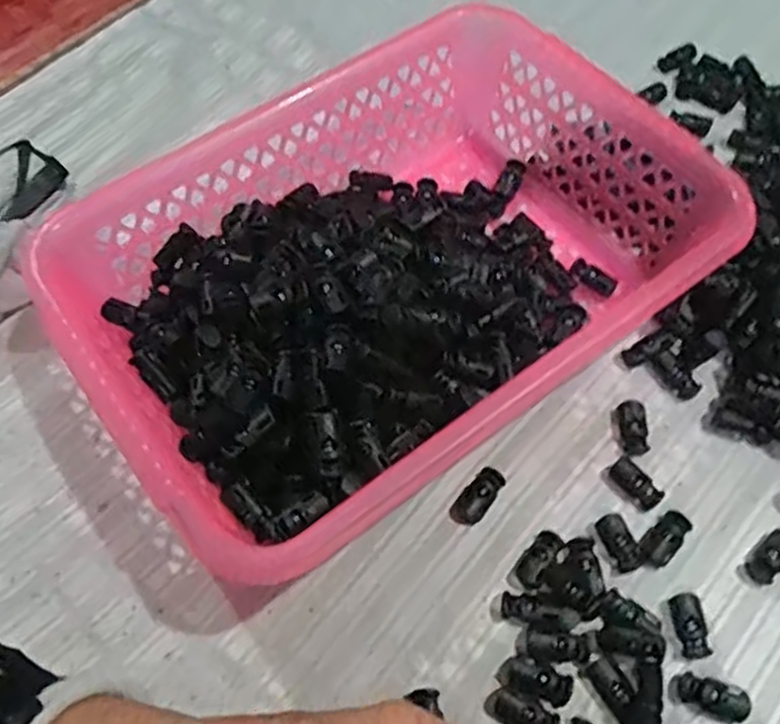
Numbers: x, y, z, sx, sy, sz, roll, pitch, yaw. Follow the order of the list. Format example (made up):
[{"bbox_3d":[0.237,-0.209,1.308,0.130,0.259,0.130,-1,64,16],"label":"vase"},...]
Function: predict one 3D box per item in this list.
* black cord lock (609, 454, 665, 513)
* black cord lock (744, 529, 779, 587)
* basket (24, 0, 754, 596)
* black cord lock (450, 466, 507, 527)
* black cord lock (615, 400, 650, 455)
[{"bbox_3d":[0.118,0.058,0.361,0.012,0.010,0.026,-32,62,-17],"label":"black cord lock"},{"bbox_3d":[0.174,0.089,0.342,0.028,0.009,0.014,-36,64,-19],"label":"black cord lock"},{"bbox_3d":[0.000,-0.044,0.381,0.291,0.082,0.208,-33,62,-18],"label":"basket"},{"bbox_3d":[0.042,0.064,0.360,0.015,0.008,0.031,33,64,20],"label":"black cord lock"},{"bbox_3d":[0.121,0.033,0.375,0.014,0.010,0.029,3,58,4],"label":"black cord lock"}]

